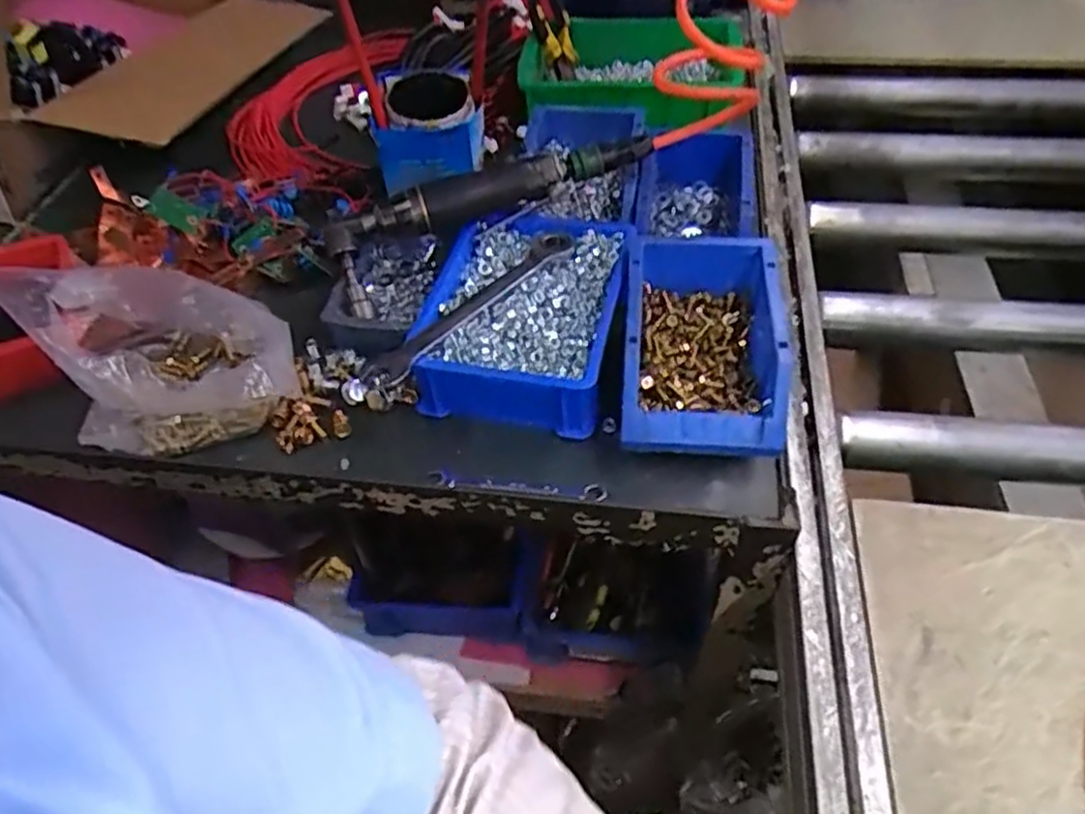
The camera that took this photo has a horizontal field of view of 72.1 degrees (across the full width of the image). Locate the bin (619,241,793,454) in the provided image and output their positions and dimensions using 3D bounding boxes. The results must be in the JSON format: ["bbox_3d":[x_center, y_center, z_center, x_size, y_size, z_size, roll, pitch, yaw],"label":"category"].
[{"bbox_3d":[0.120,-0.045,0.568,0.112,0.080,0.176,3,49,6],"label":"bin"}]

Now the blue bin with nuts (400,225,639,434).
[{"bbox_3d":[-0.010,-0.076,0.613,0.149,0.073,0.199,11,50,12],"label":"blue bin with nuts"}]

